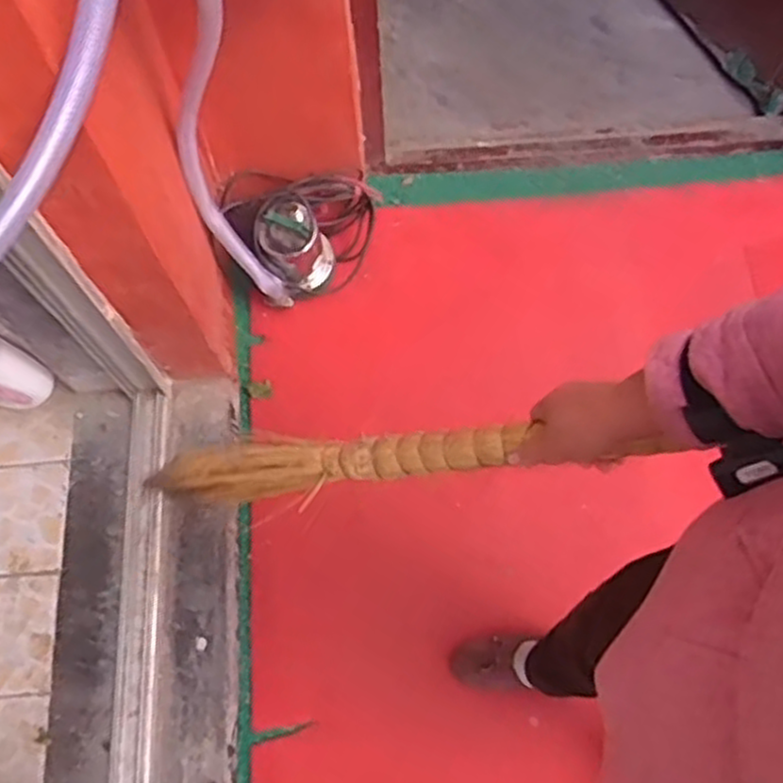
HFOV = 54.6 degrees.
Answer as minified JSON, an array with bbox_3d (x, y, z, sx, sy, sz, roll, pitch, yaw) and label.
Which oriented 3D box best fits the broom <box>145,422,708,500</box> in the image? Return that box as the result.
[{"bbox_3d":[-0.071,0.074,0.806,0.442,0.063,0.050,-8,62,26],"label":"broom"}]

